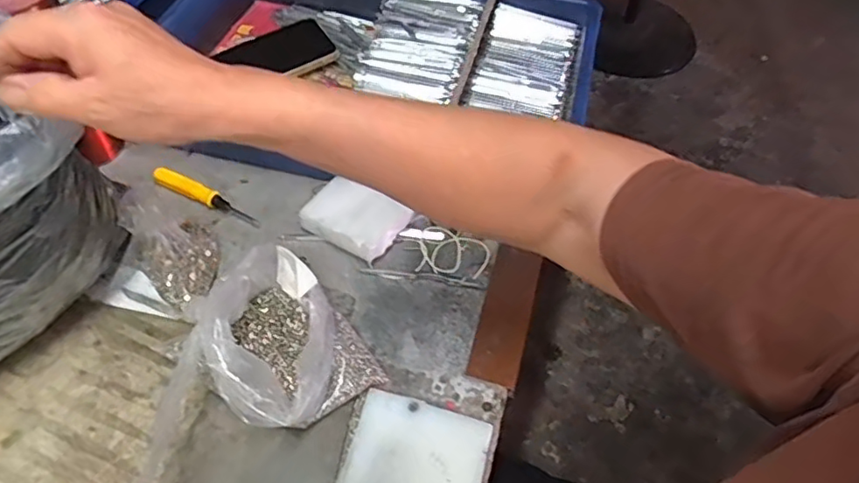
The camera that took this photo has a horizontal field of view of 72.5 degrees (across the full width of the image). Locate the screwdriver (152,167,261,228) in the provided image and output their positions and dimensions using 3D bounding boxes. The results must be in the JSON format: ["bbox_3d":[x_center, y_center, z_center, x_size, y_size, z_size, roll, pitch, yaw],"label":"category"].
[{"bbox_3d":[-0.205,-0.042,0.540,0.112,0.018,0.013,22,54,12],"label":"screwdriver"}]

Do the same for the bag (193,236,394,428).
[{"bbox_3d":[-0.119,0.069,0.435,0.109,0.056,0.143,-30,60,-24],"label":"bag"}]

